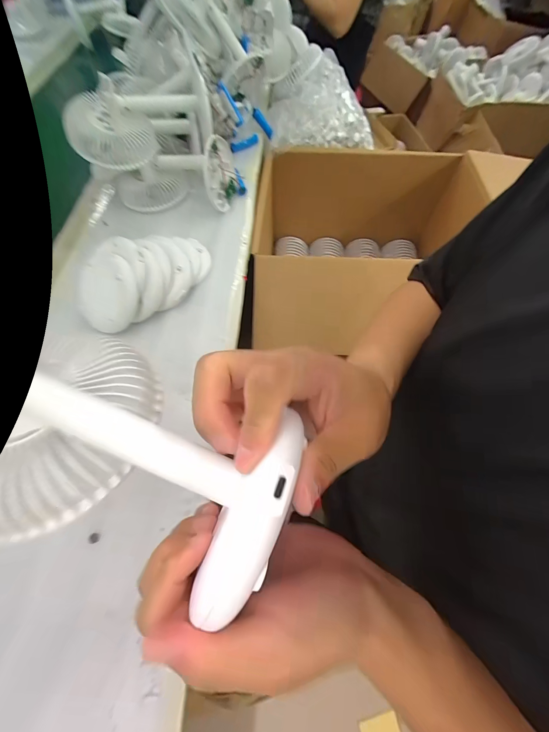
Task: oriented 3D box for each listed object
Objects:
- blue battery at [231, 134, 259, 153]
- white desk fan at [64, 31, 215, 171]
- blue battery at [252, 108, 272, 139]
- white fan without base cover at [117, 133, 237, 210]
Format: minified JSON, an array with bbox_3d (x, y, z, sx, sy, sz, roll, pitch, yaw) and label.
[{"bbox_3d":[-0.066,-0.486,0.639,0.065,0.018,0.018,-19,64,5],"label":"blue battery"},{"bbox_3d":[-0.226,-0.421,0.489,0.232,0.103,0.133,-21,65,-11],"label":"white desk fan"},{"bbox_3d":[-0.026,-0.575,0.699,0.020,0.072,0.013,-32,62,23],"label":"blue battery"},{"bbox_3d":[-0.182,-0.344,0.543,0.216,0.101,0.099,-5,62,11],"label":"white fan without base cover"}]

